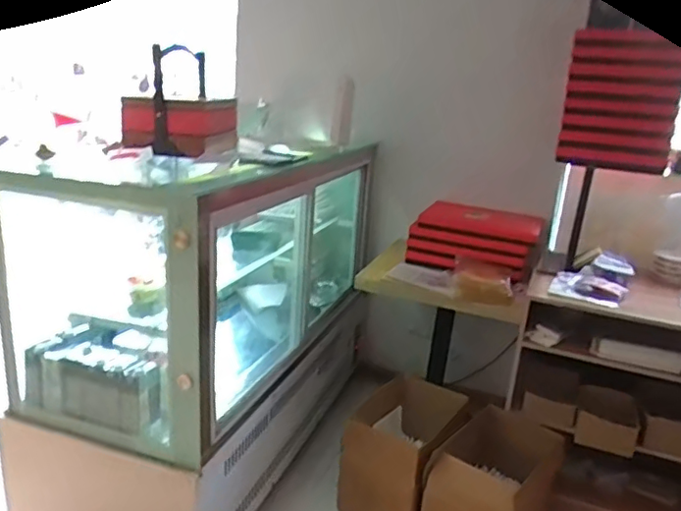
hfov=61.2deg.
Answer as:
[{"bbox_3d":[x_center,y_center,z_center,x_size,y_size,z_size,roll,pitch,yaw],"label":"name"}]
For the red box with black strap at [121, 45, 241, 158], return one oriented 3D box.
[{"bbox_3d":[-0.492,-0.483,1.816,0.257,0.290,0.374,6,17,6],"label":"red box with black strap"}]

